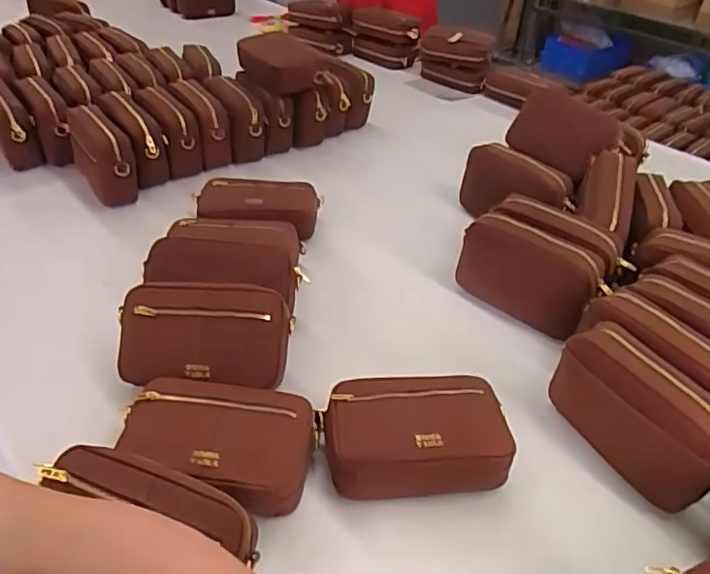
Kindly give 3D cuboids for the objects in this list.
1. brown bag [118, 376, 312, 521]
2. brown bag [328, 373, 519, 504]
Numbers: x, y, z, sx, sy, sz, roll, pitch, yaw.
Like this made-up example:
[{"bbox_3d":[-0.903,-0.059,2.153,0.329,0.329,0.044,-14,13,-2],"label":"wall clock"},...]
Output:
[{"bbox_3d":[-0.143,0.172,0.626,0.191,0.072,0.128,4,39,1],"label":"brown bag"},{"bbox_3d":[0.065,0.163,0.653,0.190,0.073,0.127,-2,39,-7],"label":"brown bag"}]

